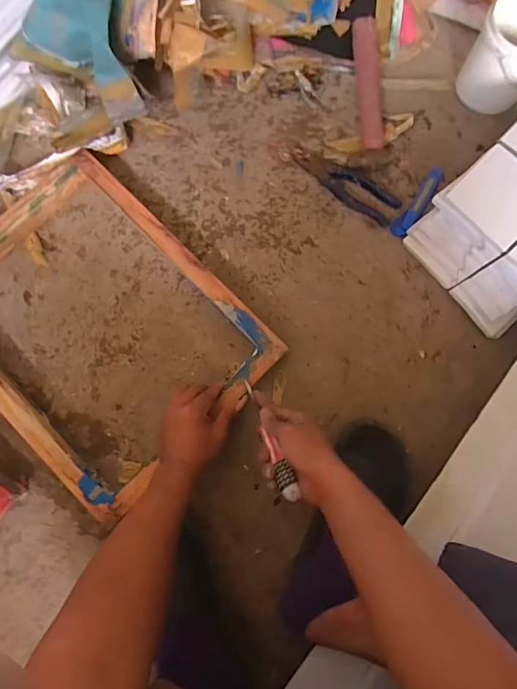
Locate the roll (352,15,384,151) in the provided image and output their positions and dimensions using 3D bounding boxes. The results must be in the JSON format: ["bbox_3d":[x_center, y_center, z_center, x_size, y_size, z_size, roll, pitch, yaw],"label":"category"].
[{"bbox_3d":[0.183,-0.430,0.673,0.041,0.028,0.234,-2,81,0],"label":"roll"}]

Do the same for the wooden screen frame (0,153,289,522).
[{"bbox_3d":[-0.236,-0.031,0.612,0.360,0.057,0.446,-44,86,-3],"label":"wooden screen frame"}]

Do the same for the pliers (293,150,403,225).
[{"bbox_3d":[0.137,-0.253,0.657,0.180,0.011,0.047,31,83,5],"label":"pliers"}]

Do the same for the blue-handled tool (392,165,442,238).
[{"bbox_3d":[0.262,-0.234,0.674,0.028,0.012,0.138,36,83,5],"label":"blue-handled tool"}]

